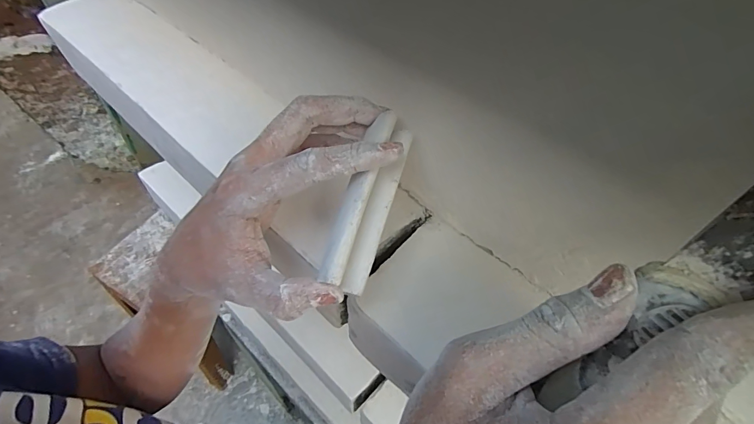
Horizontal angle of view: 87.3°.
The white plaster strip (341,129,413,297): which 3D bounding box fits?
[{"bbox_3d":[0.001,-0.002,0.215,0.012,0.007,0.095,16,75,12],"label":"white plaster strip"}]

